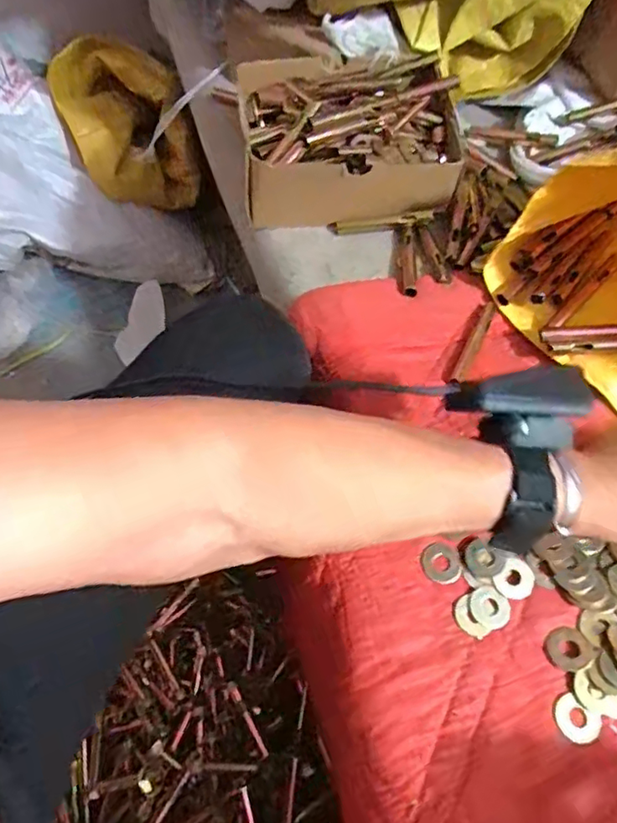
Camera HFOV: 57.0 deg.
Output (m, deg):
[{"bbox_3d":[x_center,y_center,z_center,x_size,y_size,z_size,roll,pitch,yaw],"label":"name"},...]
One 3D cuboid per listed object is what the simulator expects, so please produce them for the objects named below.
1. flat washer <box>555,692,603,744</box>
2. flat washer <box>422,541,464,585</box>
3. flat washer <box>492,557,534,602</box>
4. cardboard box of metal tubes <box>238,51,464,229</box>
[{"bbox_3d":[0.150,0.172,0.316,0.024,0.004,0.021,35,66,16],"label":"flat washer"},{"bbox_3d":[0.084,0.096,0.360,0.025,0.004,0.026,-4,62,-4],"label":"flat washer"},{"bbox_3d":[0.129,0.105,0.353,0.022,0.004,0.024,44,82,8],"label":"flat washer"},{"bbox_3d":[0.033,-0.251,0.515,0.189,0.063,0.153,-3,62,-4],"label":"cardboard box of metal tubes"}]

